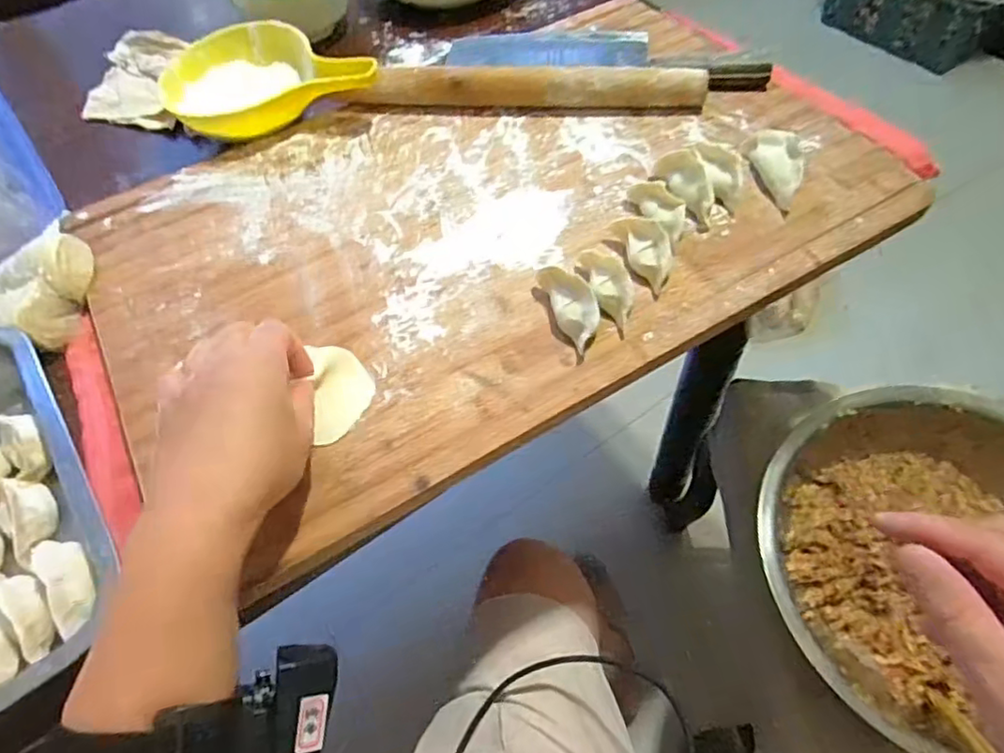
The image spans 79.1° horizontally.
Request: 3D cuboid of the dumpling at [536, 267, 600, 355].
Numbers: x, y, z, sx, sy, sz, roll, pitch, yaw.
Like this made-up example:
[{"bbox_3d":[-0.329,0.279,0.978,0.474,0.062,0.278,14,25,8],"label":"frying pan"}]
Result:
[{"bbox_3d":[0.046,-0.049,0.406,0.024,0.034,0.065,-20,58,-8],"label":"dumpling"}]

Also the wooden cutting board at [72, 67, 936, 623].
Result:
[{"bbox_3d":[-0.015,-0.141,0.479,0.579,0.030,0.384,-29,59,-14],"label":"wooden cutting board"}]

